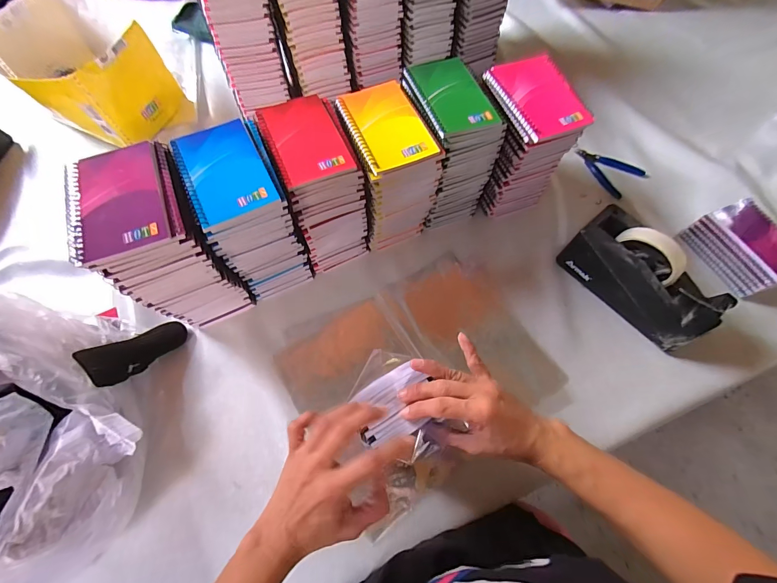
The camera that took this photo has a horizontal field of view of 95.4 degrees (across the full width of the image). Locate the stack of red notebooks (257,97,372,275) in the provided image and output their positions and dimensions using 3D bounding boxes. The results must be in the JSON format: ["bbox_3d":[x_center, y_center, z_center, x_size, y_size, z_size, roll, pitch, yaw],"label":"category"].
[{"bbox_3d":[-0.096,-0.142,0.499,0.091,0.185,0.141,-22,69,-10],"label":"stack of red notebooks"}]

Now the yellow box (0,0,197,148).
[{"bbox_3d":[-0.521,-0.379,0.619,0.247,0.139,0.191,35,70,13],"label":"yellow box"}]

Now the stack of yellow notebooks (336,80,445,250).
[{"bbox_3d":[-0.004,-0.168,0.513,0.094,0.190,0.129,-21,69,-10],"label":"stack of yellow notebooks"}]

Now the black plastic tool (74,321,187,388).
[{"bbox_3d":[-0.331,0.075,0.467,0.060,0.013,0.119,38,36,12],"label":"black plastic tool"}]

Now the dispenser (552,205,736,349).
[{"bbox_3d":[0.354,-0.022,0.499,0.071,0.121,0.199,-37,72,-15],"label":"dispenser"}]

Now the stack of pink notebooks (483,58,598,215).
[{"bbox_3d":[0.190,-0.221,0.540,0.104,0.189,0.133,-21,69,-10],"label":"stack of pink notebooks"}]

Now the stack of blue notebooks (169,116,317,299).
[{"bbox_3d":[-0.178,-0.096,0.470,0.097,0.196,0.130,-23,69,-11],"label":"stack of blue notebooks"}]

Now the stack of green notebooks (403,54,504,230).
[{"bbox_3d":[0.081,-0.210,0.527,0.097,0.183,0.139,-20,69,-10],"label":"stack of green notebooks"}]

